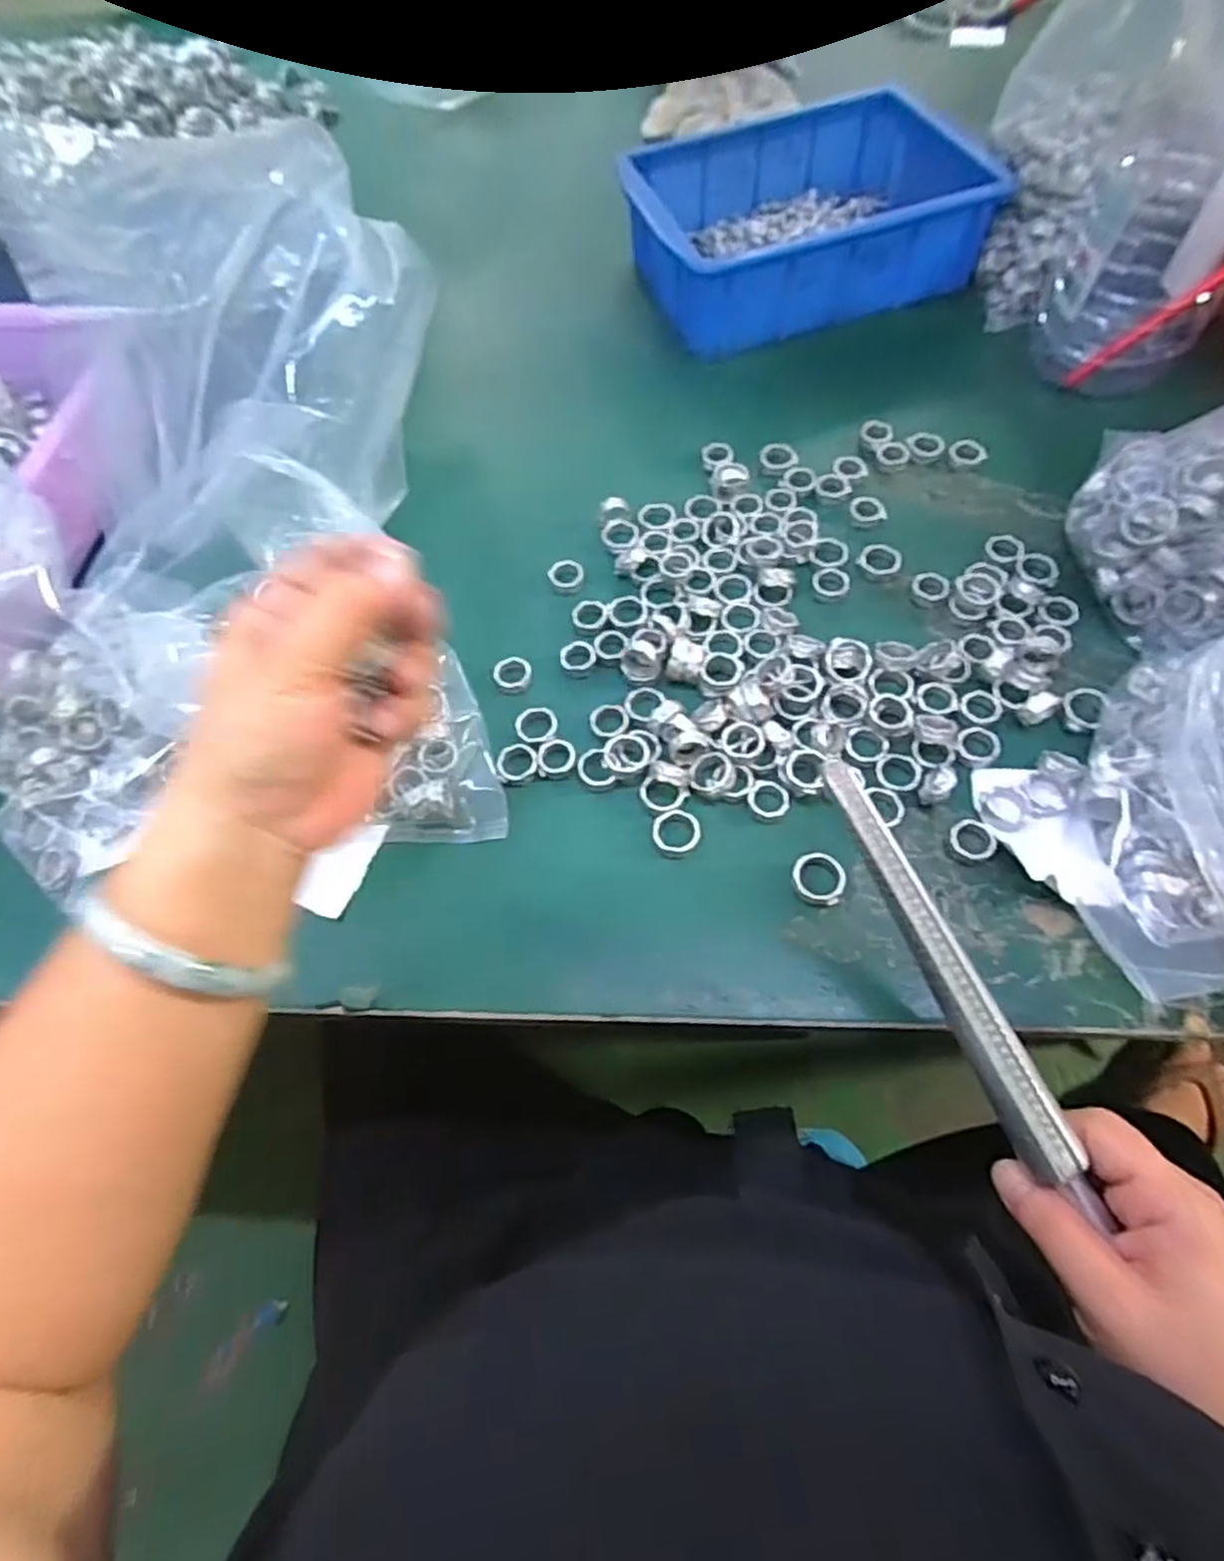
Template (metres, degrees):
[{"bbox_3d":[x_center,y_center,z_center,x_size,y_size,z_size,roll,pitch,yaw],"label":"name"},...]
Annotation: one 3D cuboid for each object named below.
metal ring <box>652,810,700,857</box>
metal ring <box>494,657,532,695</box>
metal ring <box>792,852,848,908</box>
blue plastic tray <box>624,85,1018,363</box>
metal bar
[{"bbox_3d":[0.032,0.026,0.360,0.023,0.008,0.022,-1,63,3],"label":"metal ring"},{"bbox_3d":[-0.056,-0.060,0.415,0.022,0.009,0.021,-1,63,3],"label":"metal ring"},{"bbox_3d":[0.098,0.047,0.344,0.024,0.004,0.025,-8,72,10],"label":"metal ring"},{"bbox_3d":[0.139,-0.426,0.555,0.237,0.079,0.175,-14,63,-3],"label":"blue plastic tray"},{"bbox_3d":[0.135,0.082,0.280,0.018,0.011,0.200,-30,91,-13],"label":"metal bar"}]

